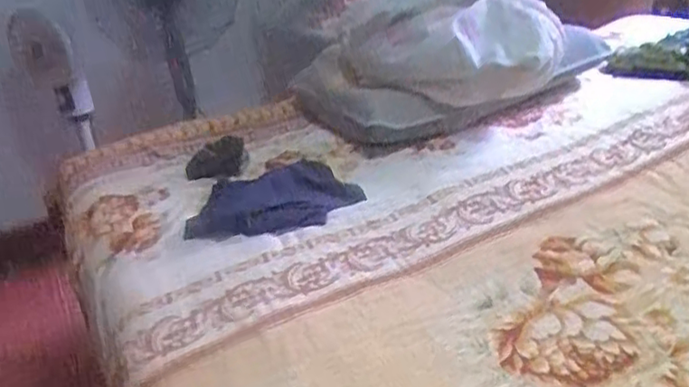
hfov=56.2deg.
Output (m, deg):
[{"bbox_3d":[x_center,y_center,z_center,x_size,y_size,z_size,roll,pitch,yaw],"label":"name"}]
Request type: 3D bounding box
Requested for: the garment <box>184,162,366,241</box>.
[{"bbox_3d":[-0.137,0.005,1.105,0.288,0.053,0.225,-16,28,-18],"label":"garment"}]

